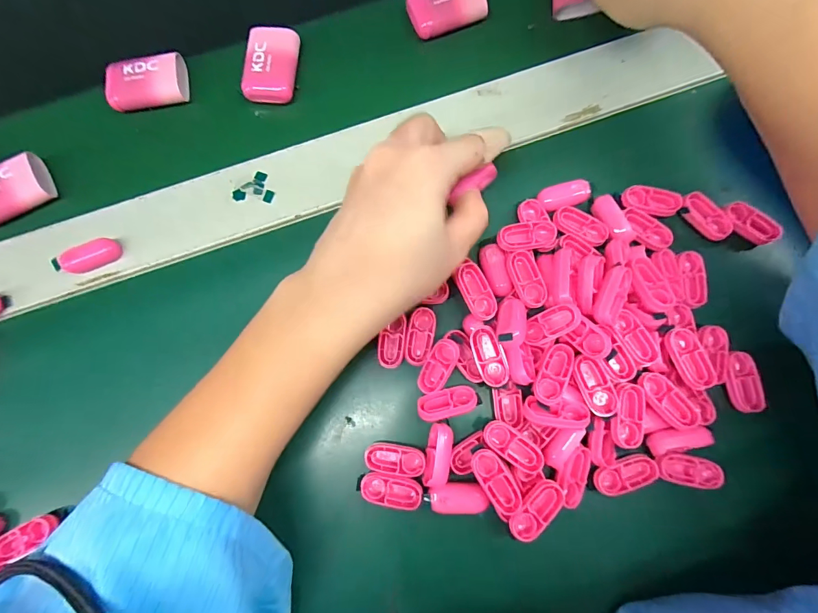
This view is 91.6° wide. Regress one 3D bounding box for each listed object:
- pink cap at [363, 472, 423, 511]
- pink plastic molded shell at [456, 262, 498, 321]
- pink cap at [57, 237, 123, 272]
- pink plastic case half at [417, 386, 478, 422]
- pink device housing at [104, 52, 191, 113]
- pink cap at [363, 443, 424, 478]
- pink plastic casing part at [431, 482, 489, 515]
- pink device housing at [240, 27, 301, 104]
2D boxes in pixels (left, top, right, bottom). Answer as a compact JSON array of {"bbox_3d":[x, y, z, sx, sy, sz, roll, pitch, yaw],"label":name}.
[{"bbox_3d":[-0.010,0.103,0.223,0.033,0.011,0.016,11,80,5],"label":"pink cap"},{"bbox_3d":[0.039,-0.008,0.232,0.016,0.012,0.033,-28,79,-3],"label":"pink plastic molded shell"},{"bbox_3d":[-0.197,-0.031,0.245,0.032,0.012,0.013,-31,79,-3],"label":"pink cap"},{"bbox_3d":[0.022,0.055,0.226,0.034,0.005,0.015,-16,78,0],"label":"pink plastic case half"},{"bbox_3d":[-0.180,-0.153,0.274,0.051,0.015,0.033,-12,78,1],"label":"pink device housing"},{"bbox_3d":[-0.008,0.086,0.223,0.033,0.007,0.015,9,79,5],"label":"pink cap"},{"bbox_3d":[0.027,0.105,0.217,0.030,0.004,0.016,-1,79,3],"label":"pink plastic casing part"},{"bbox_3d":[-0.094,-0.166,0.273,0.034,0.011,0.051,4,79,4],"label":"pink device housing"}]

